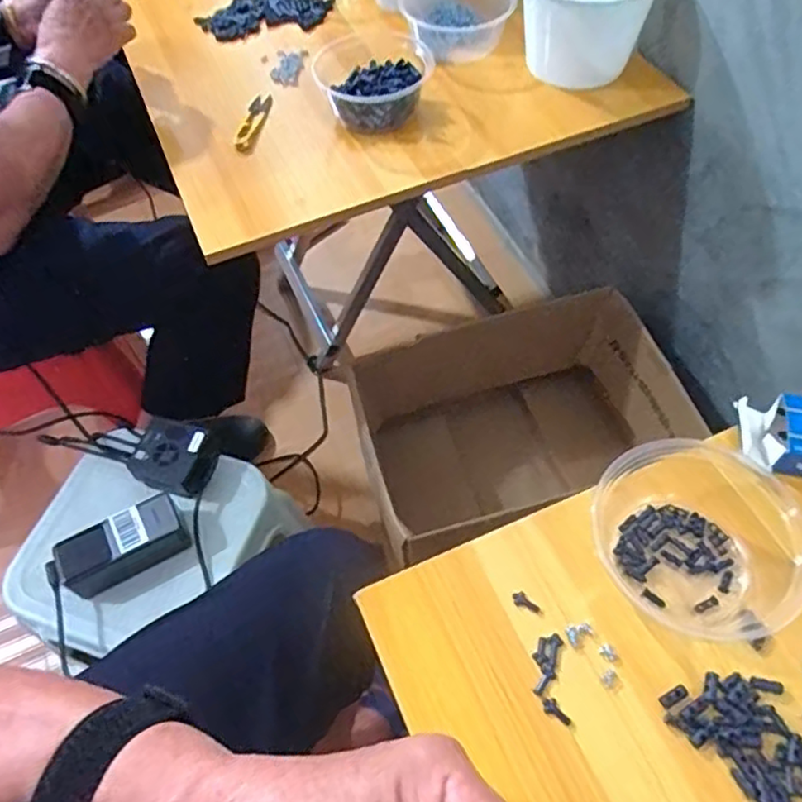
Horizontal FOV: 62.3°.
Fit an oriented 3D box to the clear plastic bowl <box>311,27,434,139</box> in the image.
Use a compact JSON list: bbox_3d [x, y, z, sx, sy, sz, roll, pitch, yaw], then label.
[{"bbox_3d":[-0.036,-0.394,0.796,0.133,0.059,0.162,-12,58,-5],"label":"clear plastic bowl"}]

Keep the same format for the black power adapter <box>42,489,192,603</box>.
[{"bbox_3d":[-0.316,0.163,0.741,0.145,0.048,0.062,-26,60,-13],"label":"black power adapter"}]

